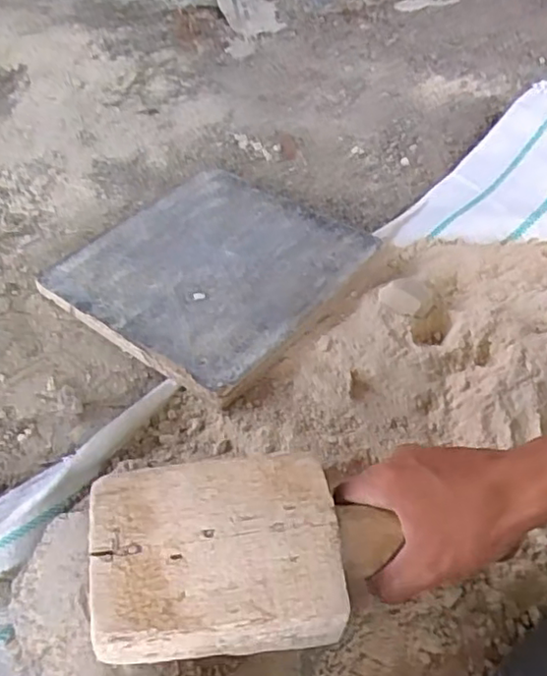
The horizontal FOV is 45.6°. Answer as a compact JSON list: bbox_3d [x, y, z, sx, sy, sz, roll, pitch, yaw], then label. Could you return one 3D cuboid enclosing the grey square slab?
[{"bbox_3d":[-0.061,-0.078,0.633,0.248,0.014,0.248,32,56,22],"label":"grey square slab"}]

